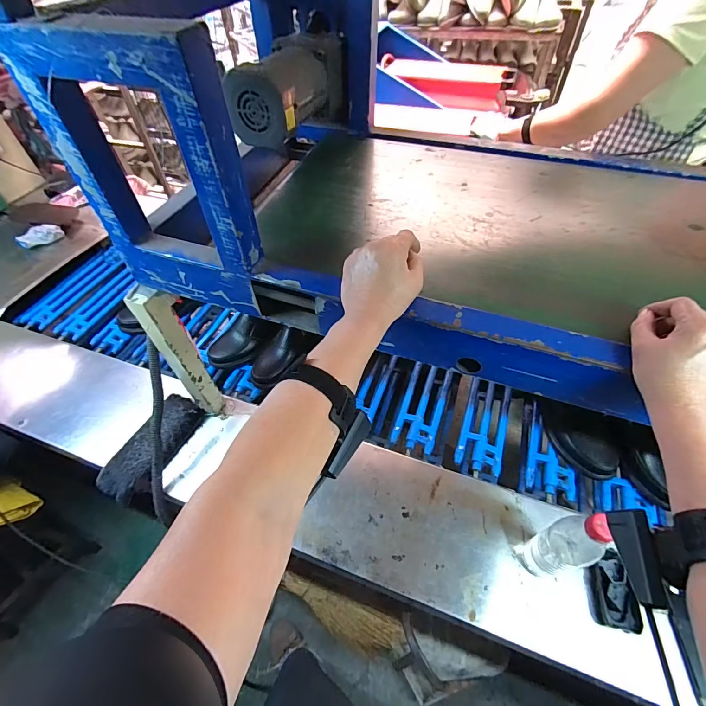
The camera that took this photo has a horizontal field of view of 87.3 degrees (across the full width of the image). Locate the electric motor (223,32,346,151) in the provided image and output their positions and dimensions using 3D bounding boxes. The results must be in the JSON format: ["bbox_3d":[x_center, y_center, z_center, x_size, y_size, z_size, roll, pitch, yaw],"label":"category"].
[{"bbox_3d":[-0.098,-0.433,0.616,0.091,0.113,0.235,19,56,16],"label":"electric motor"}]

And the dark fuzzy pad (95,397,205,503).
[{"bbox_3d":[-0.411,0.188,0.761,0.107,0.029,0.220,26,58,20],"label":"dark fuzzy pad"}]

